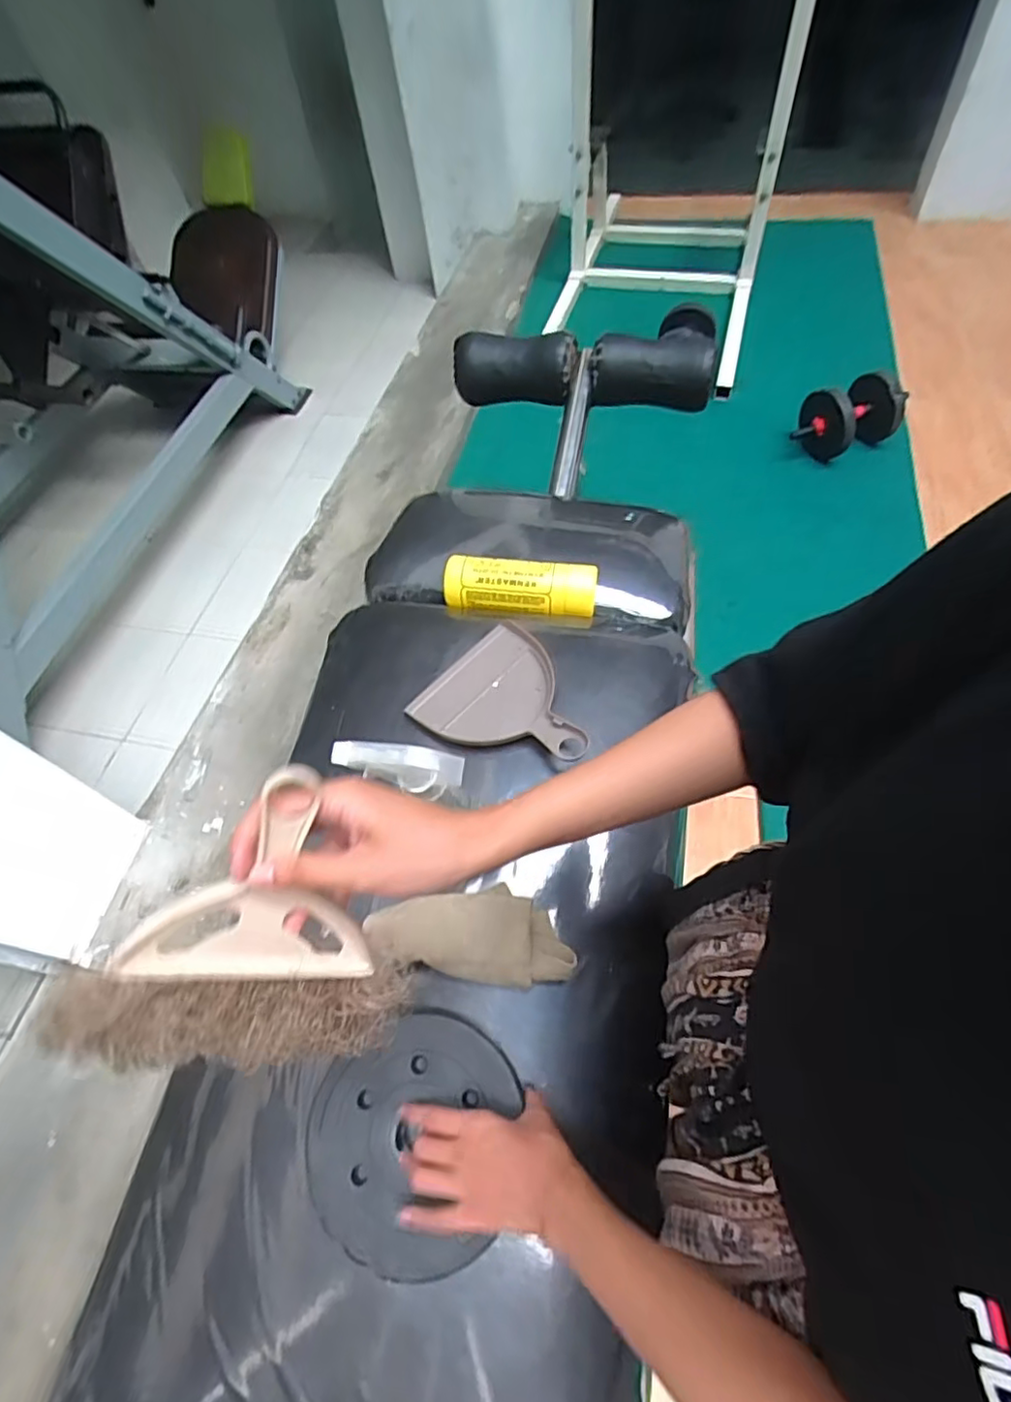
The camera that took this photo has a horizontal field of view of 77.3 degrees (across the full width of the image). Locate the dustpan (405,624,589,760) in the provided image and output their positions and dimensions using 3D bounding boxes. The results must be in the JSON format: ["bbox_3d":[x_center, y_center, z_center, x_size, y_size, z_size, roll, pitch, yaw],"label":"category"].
[{"bbox_3d":[0.009,0.007,0.703,0.190,0.046,0.167,37,67,25],"label":"dustpan"}]

